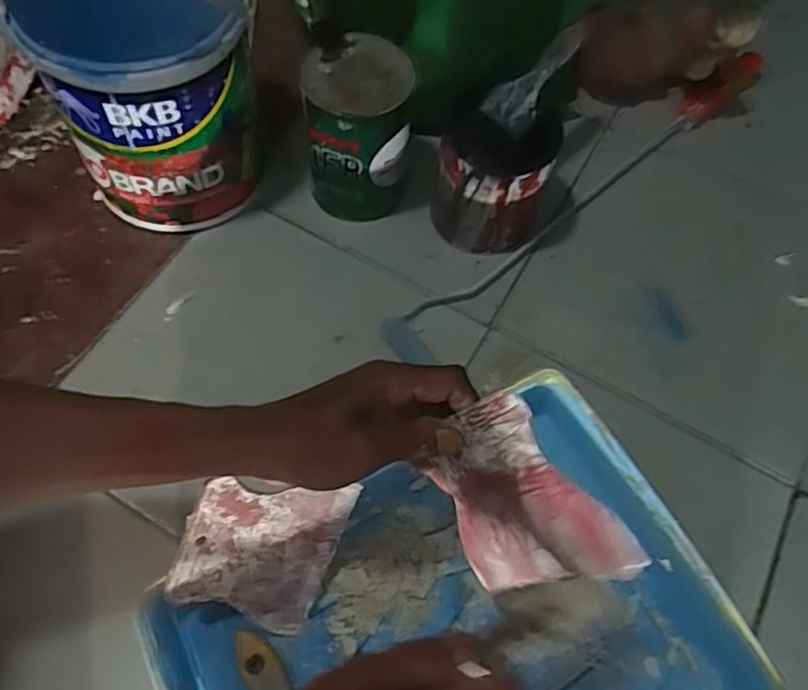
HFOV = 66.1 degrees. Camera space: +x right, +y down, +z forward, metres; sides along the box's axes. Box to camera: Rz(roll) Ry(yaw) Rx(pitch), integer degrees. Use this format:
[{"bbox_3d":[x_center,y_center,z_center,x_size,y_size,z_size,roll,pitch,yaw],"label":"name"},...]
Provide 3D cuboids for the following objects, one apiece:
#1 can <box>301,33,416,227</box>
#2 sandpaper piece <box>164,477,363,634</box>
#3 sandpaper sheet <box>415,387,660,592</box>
[{"bbox_3d":[-0.042,-0.198,0.590,0.090,0.149,0.088,1,65,-3],"label":"can"},{"bbox_3d":[-0.103,0.150,0.442,0.109,0.004,0.112,17,98,-26],"label":"sandpaper piece"},{"bbox_3d":[0.060,0.087,0.354,0.006,0.120,0.108,-27,85,-39],"label":"sandpaper sheet"}]

